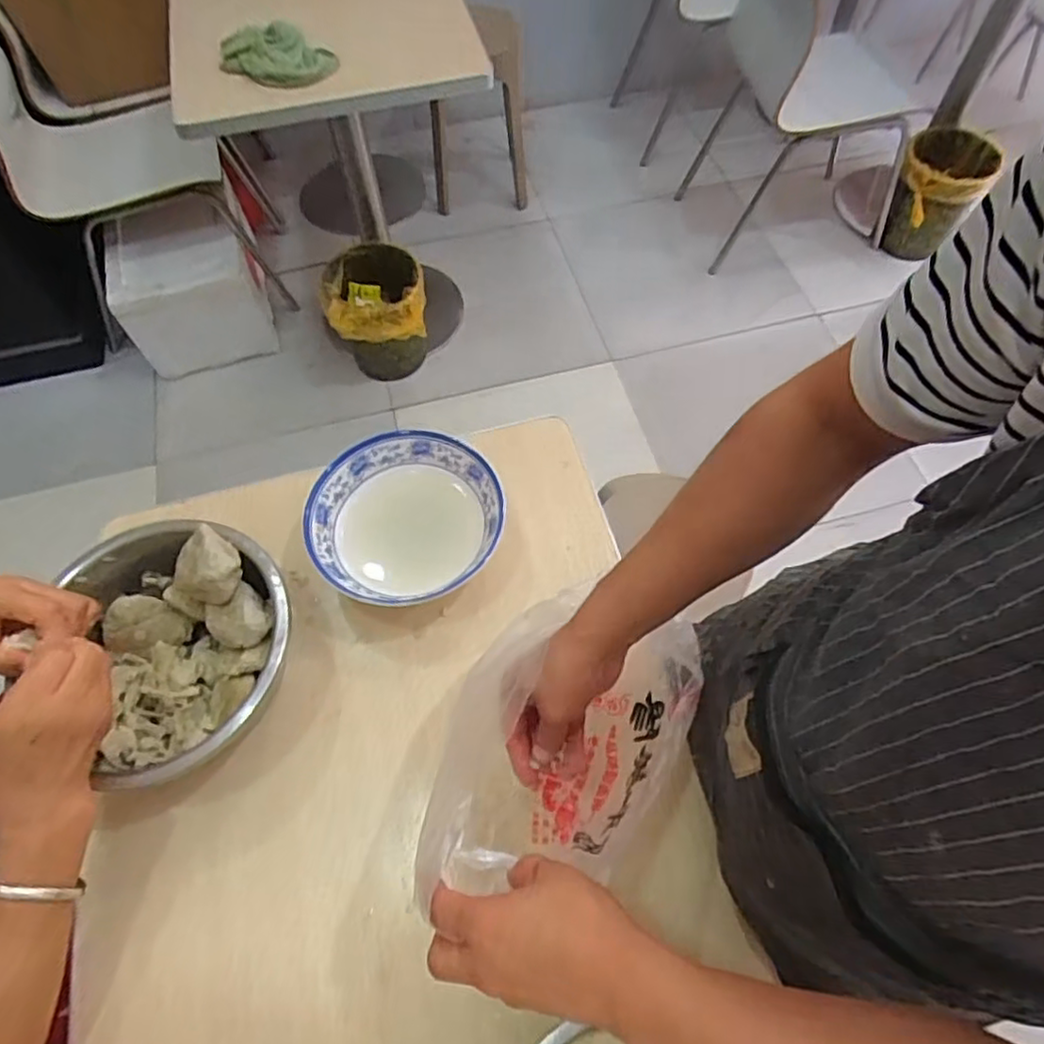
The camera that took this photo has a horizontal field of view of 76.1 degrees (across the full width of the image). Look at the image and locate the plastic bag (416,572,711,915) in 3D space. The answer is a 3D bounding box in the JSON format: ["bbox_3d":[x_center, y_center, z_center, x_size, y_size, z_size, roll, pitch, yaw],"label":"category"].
[{"bbox_3d":[0.034,0.178,0.545,0.170,0.183,0.239,19,63,11],"label":"plastic bag"}]

